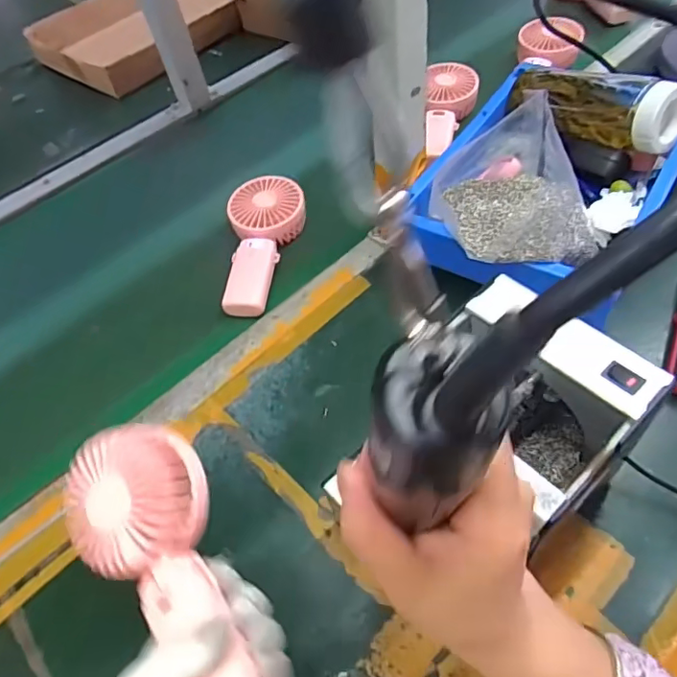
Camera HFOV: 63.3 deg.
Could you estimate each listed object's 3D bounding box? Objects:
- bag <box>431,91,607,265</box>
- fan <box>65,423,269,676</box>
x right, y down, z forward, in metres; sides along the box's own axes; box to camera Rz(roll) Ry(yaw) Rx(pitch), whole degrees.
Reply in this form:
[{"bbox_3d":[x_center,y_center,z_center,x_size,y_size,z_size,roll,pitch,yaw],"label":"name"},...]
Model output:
[{"bbox_3d":[0.149,-0.138,0.488,0.121,0.083,0.167,-21,53,-9],"label":"bag"},{"bbox_3d":[-0.101,0.136,0.324,0.081,0.030,0.180,-26,76,-15],"label":"fan"}]

